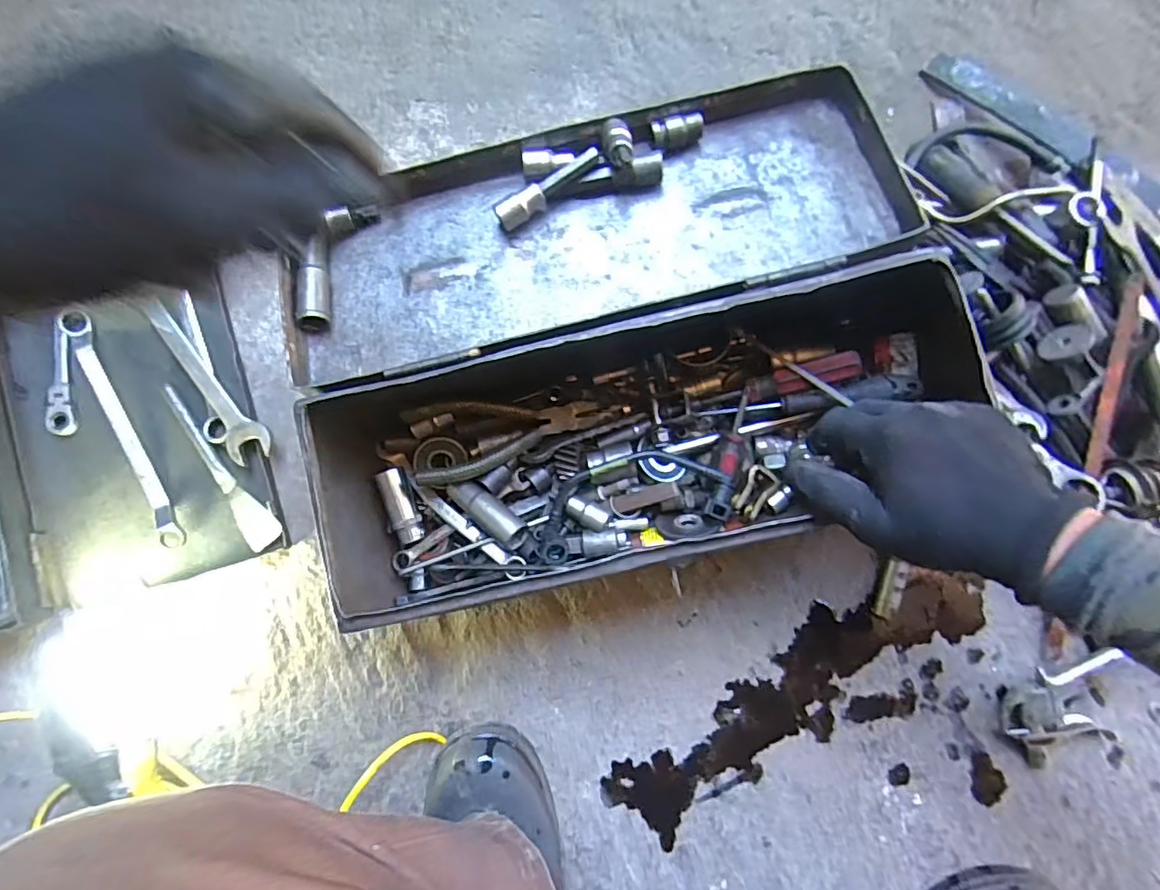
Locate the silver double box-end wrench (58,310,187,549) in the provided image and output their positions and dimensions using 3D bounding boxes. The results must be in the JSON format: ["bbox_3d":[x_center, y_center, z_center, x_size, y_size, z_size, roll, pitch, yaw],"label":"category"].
[{"bbox_3d":[-0.415,-0.015,0.509,0.020,0.023,0.237,-27,84,-1],"label":"silver double box-end wrench"}]

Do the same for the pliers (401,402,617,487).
[{"bbox_3d":[-0.058,-0.012,0.457,0.156,0.021,0.063,-13,84,1],"label":"pliers"}]

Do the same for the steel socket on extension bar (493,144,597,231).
[{"bbox_3d":[-0.023,-0.191,0.421,0.086,0.022,0.016,-35,84,-2],"label":"steel socket on extension bar"}]

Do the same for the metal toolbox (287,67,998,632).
[{"bbox_3d":[0.020,-0.077,0.427,0.439,0.133,0.314,-14,84,0],"label":"metal toolbox"}]

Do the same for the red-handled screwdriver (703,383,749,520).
[{"bbox_3d":[0.125,0.009,0.456,0.017,0.022,0.106,19,85,4],"label":"red-handled screwdriver"}]

